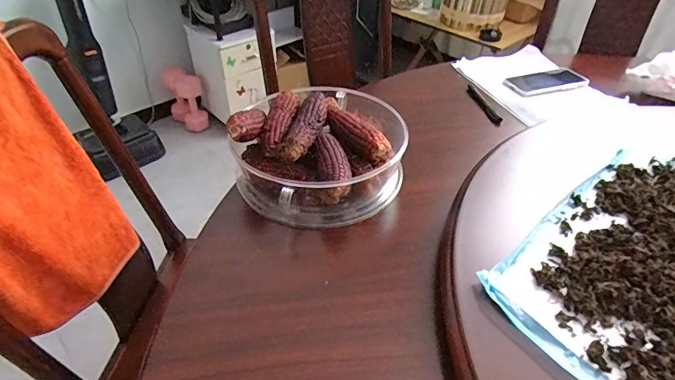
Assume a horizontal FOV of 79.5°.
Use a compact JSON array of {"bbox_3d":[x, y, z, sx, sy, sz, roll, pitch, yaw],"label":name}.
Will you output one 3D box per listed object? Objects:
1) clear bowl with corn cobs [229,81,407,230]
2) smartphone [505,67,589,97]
[{"bbox_3d":[-0.027,-0.062,0.581,0.227,0.108,0.215,-1,42,1],"label":"clear bowl with corn cobs"},{"bbox_3d":[0.433,-0.221,0.836,0.170,0.007,0.082,-13,44,-12],"label":"smartphone"}]

